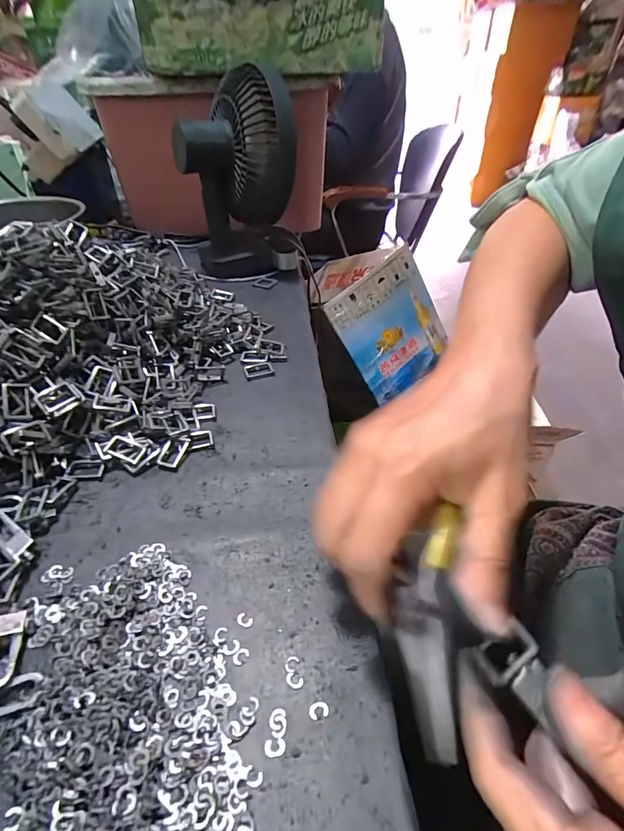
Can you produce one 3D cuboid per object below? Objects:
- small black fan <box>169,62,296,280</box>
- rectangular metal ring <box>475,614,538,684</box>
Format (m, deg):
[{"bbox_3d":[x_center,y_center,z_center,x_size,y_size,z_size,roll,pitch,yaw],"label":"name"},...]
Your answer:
[{"bbox_3d":[-0.089,-0.299,0.550,0.135,0.202,0.138,-3,39,-3],"label":"small black fan"},{"bbox_3d":[0.081,0.098,0.180,0.025,0.005,0.015,-17,43,-23],"label":"rectangular metal ring"}]

